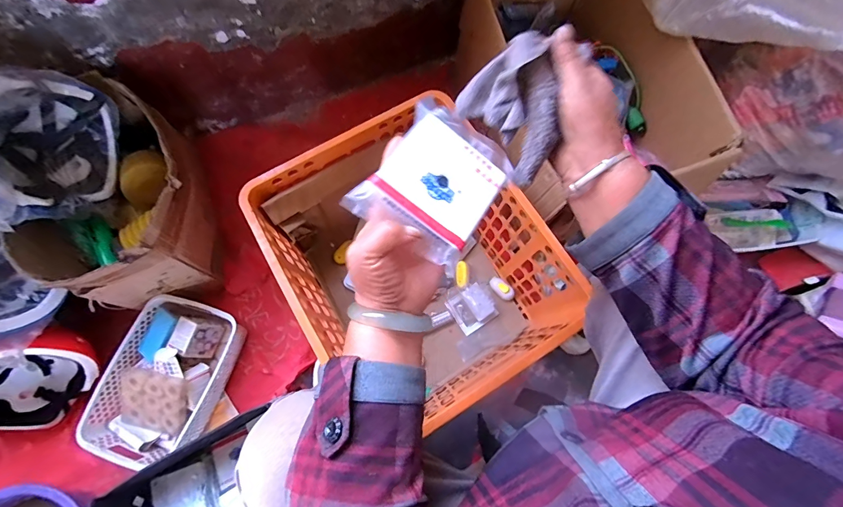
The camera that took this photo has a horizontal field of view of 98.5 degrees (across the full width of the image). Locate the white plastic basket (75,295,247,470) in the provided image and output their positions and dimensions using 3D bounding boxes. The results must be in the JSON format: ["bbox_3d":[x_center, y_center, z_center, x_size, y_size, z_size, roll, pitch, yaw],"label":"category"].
[{"bbox_3d":[-0.496,0.242,0.716,0.209,0.082,0.299,21,75,5],"label":"white plastic basket"}]

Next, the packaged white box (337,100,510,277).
[{"bbox_3d":[0.015,-0.064,0.314,0.101,0.017,0.128,35,73,-6],"label":"packaged white box"}]

